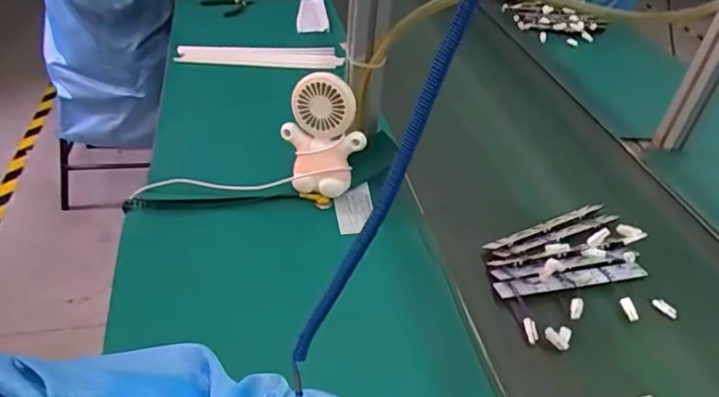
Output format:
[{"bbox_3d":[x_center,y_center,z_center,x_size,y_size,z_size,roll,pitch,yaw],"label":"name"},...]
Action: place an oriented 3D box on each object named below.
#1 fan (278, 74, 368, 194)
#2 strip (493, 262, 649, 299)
[{"bbox_3d":[-0.046,-0.072,0.675,0.104,0.152,0.052,3,39,-3],"label":"fan"},{"bbox_3d":[0.252,0.091,0.623,0.192,0.012,0.026,-6,41,-13],"label":"strip"}]

